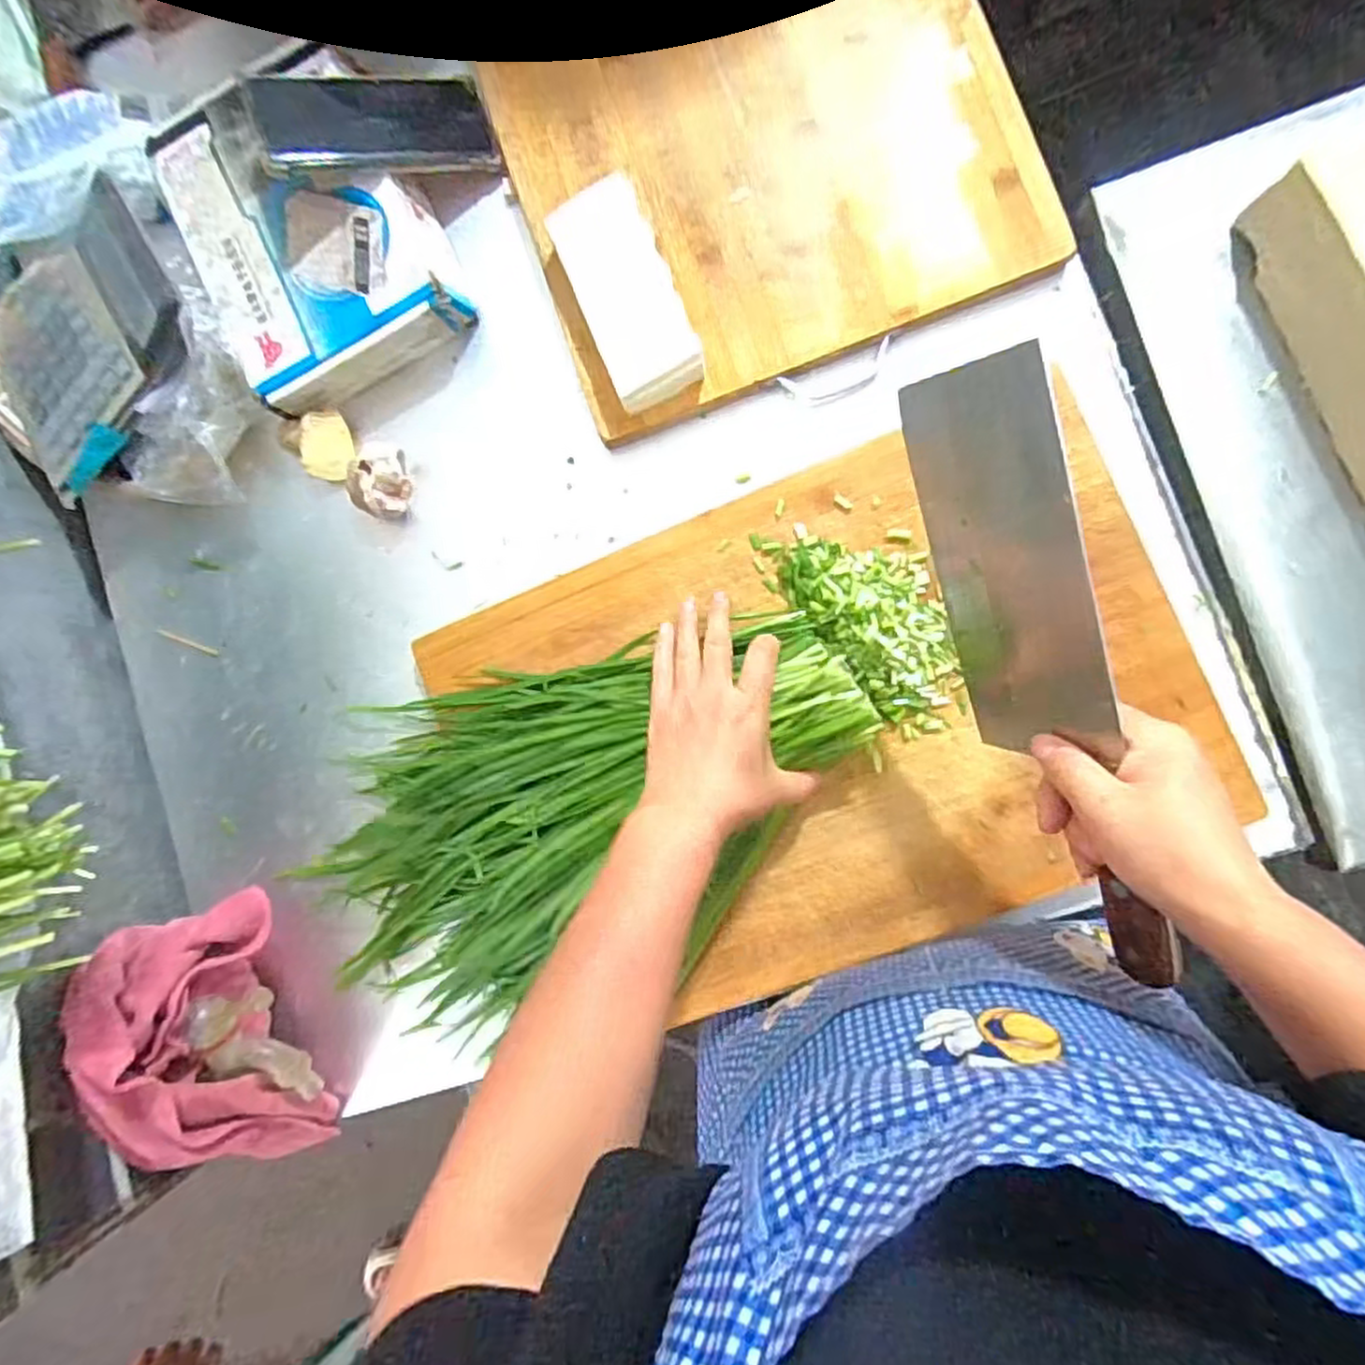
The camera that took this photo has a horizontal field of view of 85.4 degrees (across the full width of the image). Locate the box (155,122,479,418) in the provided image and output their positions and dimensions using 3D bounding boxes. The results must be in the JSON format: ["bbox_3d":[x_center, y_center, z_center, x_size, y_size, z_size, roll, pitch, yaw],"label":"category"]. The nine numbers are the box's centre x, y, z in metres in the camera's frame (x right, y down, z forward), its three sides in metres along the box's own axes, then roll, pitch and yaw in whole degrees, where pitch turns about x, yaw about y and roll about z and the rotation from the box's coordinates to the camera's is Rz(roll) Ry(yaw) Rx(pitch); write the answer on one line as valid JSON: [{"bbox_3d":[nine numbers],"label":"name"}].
[{"bbox_3d":[-0.280,-0.338,0.569,0.174,0.050,0.225,-24,84,7],"label":"box"}]

